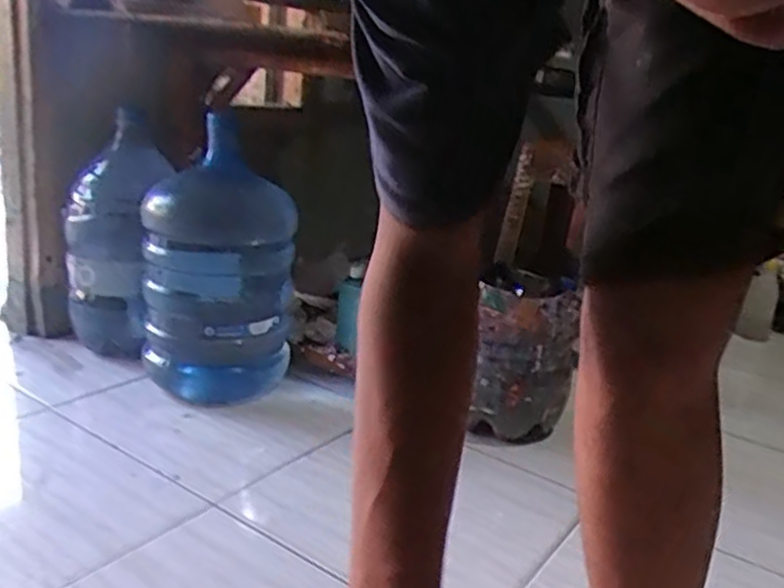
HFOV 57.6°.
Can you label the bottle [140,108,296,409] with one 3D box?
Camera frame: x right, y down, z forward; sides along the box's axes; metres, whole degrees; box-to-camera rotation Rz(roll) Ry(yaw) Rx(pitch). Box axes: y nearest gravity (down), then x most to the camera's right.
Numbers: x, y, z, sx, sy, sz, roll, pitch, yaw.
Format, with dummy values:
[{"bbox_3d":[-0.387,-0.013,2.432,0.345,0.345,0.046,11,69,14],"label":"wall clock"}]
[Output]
[{"bbox_3d":[-0.312,-0.053,1.305,0.252,0.489,0.311,1,17,-13],"label":"bottle"}]

